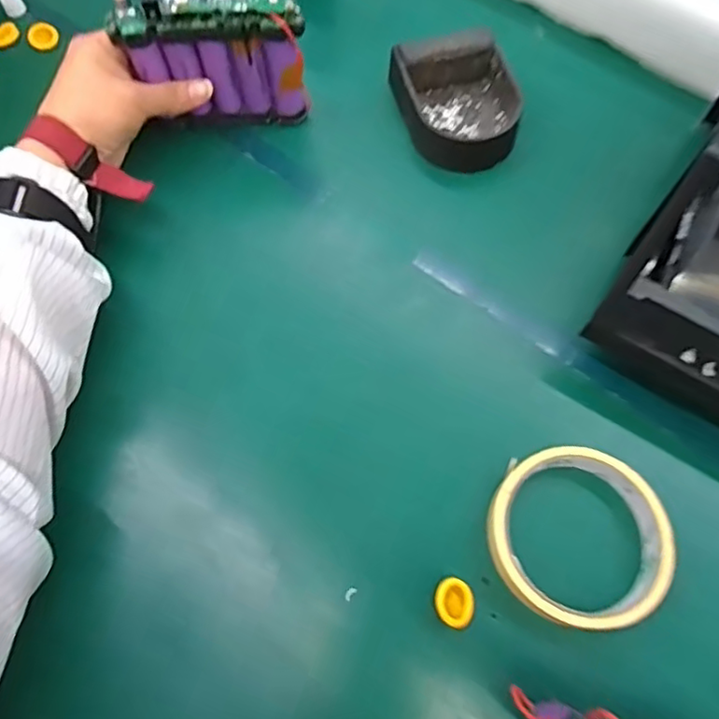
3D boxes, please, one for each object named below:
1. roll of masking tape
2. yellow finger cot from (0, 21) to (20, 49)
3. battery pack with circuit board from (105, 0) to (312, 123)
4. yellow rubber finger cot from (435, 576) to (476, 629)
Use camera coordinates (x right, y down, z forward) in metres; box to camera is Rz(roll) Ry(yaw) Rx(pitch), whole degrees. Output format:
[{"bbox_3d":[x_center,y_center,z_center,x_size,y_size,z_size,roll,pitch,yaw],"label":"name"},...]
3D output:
[{"bbox_3d":[0.112,0.091,0.307,0.088,0.017,0.088,0,67,0],"label":"roll of masking tape"},{"bbox_3d":[-0.285,-0.260,0.477,0.012,0.010,0.024,35,72,14],"label":"yellow finger cot"},{"bbox_3d":[-0.092,-0.198,0.394,0.111,0.089,0.019,-3,67,-1],"label":"battery pack with circuit board"},{"bbox_3d":[0.048,0.122,0.299,0.021,0.008,0.022,0,67,0],"label":"yellow rubber finger cot"}]

